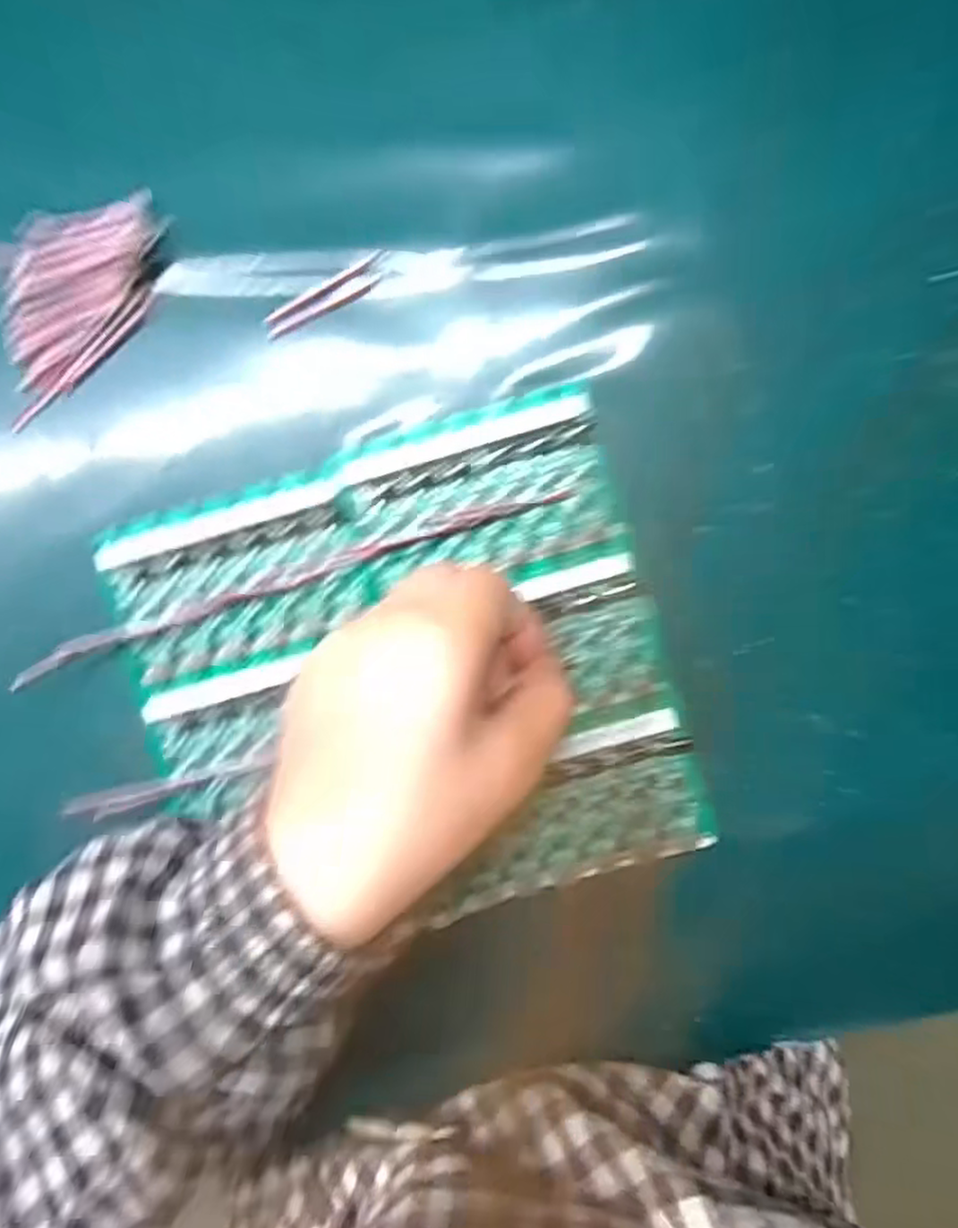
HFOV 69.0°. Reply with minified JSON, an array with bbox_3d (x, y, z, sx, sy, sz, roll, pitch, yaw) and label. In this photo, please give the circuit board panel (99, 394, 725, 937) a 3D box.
[{"bbox_3d":[-0.030,0.028,0.276,0.201,0.011,0.186,-16,92,3],"label":"circuit board panel"}]

